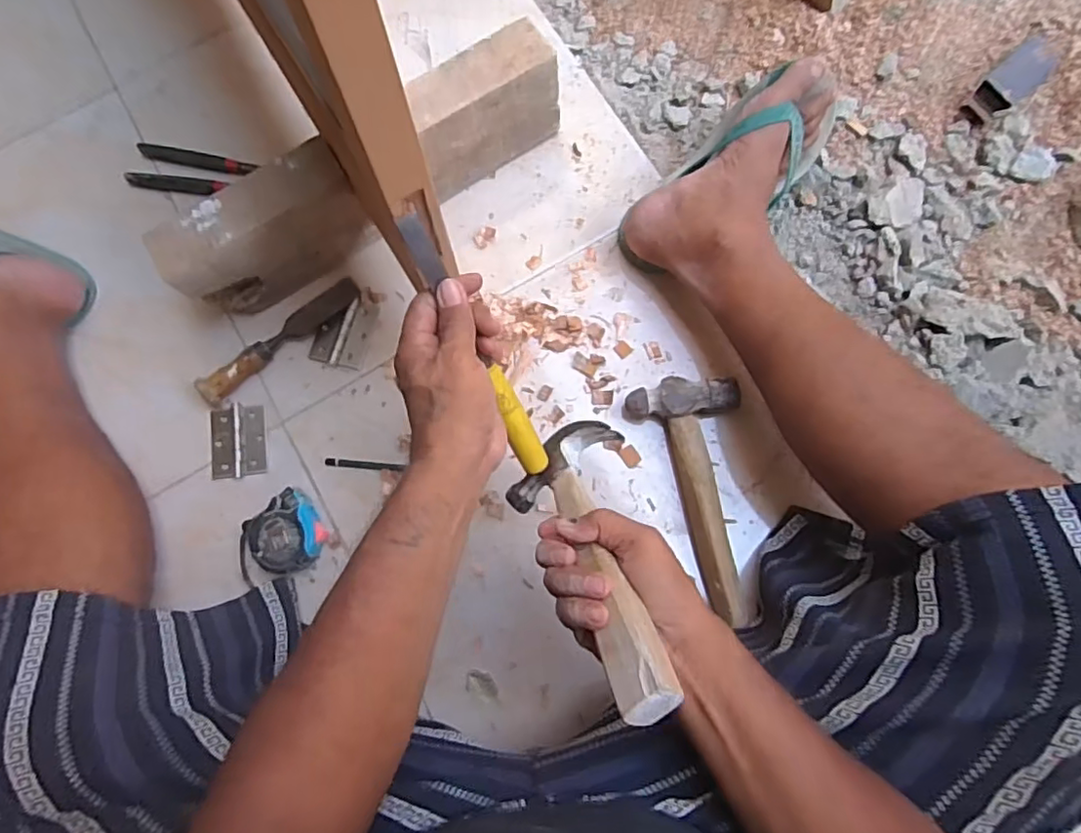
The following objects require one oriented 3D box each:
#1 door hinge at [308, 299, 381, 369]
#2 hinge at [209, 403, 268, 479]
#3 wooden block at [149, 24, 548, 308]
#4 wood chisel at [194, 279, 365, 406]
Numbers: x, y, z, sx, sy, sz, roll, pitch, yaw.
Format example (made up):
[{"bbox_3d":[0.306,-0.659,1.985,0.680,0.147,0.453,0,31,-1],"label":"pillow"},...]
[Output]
[{"bbox_3d":[-0.212,-0.092,0.658,0.056,0.005,0.078,17,78,5],"label":"door hinge"},{"bbox_3d":[-0.320,0.026,0.639,0.059,0.009,0.075,-7,77,0],"label":"hinge"},{"bbox_3d":[-0.179,-0.250,0.636,0.433,0.119,0.067,-33,79,-6],"label":"wooden block"},{"bbox_3d":[-0.280,-0.085,0.650,0.196,0.035,0.035,-41,80,-8],"label":"wood chisel"}]

